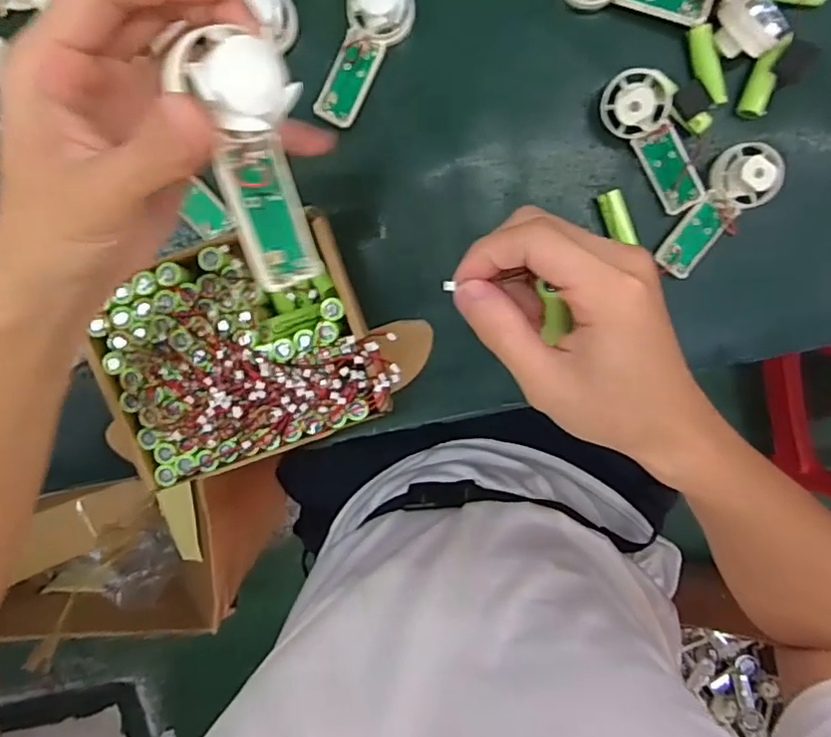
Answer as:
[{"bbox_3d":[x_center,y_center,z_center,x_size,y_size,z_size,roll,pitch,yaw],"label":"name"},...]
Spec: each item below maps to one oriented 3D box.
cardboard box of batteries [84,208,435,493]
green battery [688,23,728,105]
[{"bbox_3d":[-0.105,-0.015,0.402,0.184,0.070,0.135,-21,98,5],"label":"cardboard box of batteries"},{"bbox_3d":[0.184,-0.191,0.387,0.015,0.010,0.049,-18,98,5],"label":"green battery"}]

